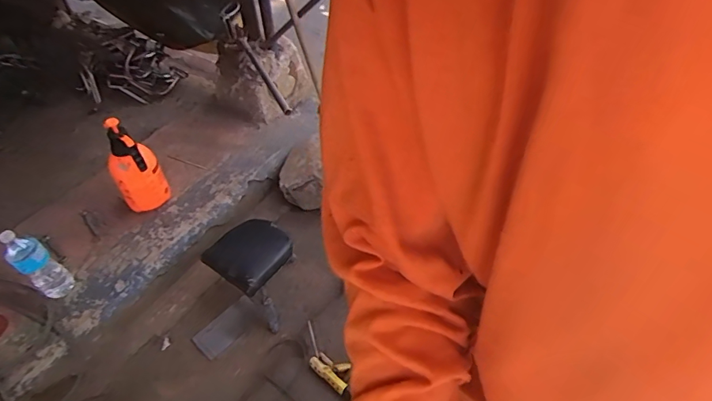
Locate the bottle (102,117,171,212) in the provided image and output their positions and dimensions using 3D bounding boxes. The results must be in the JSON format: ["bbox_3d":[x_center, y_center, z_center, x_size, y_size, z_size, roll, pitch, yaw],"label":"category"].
[{"bbox_3d":[-0.644,-0.087,1.341,0.130,0.295,0.097,-25,53,-19],"label":"bottle"}]

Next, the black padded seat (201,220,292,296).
[{"bbox_3d":[-0.296,0.141,1.265,0.195,0.042,0.202,29,56,24],"label":"black padded seat"}]

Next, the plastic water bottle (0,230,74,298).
[{"bbox_3d":[-0.826,0.161,1.178,0.068,0.236,0.082,26,54,22],"label":"plastic water bottle"}]

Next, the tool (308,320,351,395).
[{"bbox_3d":[-0.082,0.413,1.186,0.187,0.053,0.071,35,58,28],"label":"tool"}]

